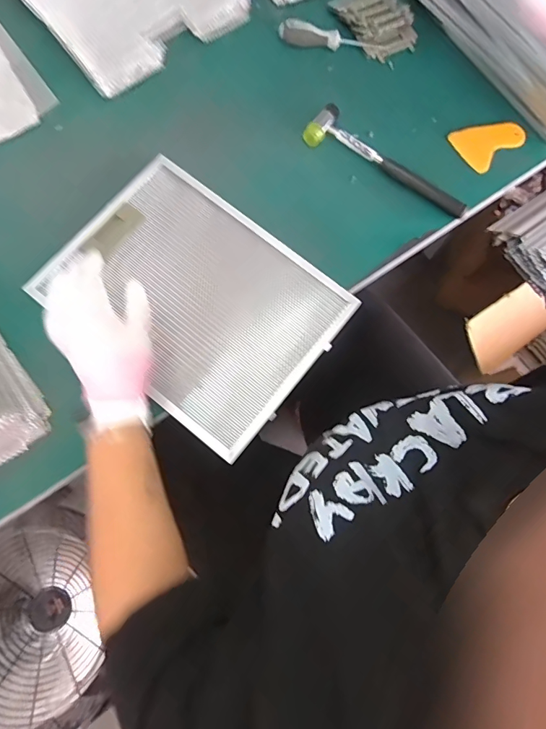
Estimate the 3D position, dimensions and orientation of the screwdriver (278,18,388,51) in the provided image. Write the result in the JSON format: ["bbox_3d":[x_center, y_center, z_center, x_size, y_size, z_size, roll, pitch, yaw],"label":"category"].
[{"bbox_3d":[0.089,-0.484,0.649,0.158,0.031,0.021,8,77,1],"label":"screwdriver"}]

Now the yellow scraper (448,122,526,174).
[{"bbox_3d":[0.310,-0.327,0.629,0.098,0.012,0.074,-37,80,-9],"label":"yellow scraper"}]

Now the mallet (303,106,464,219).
[{"bbox_3d":[0.162,-0.283,0.608,0.245,0.028,0.056,30,78,6],"label":"mallet"}]

